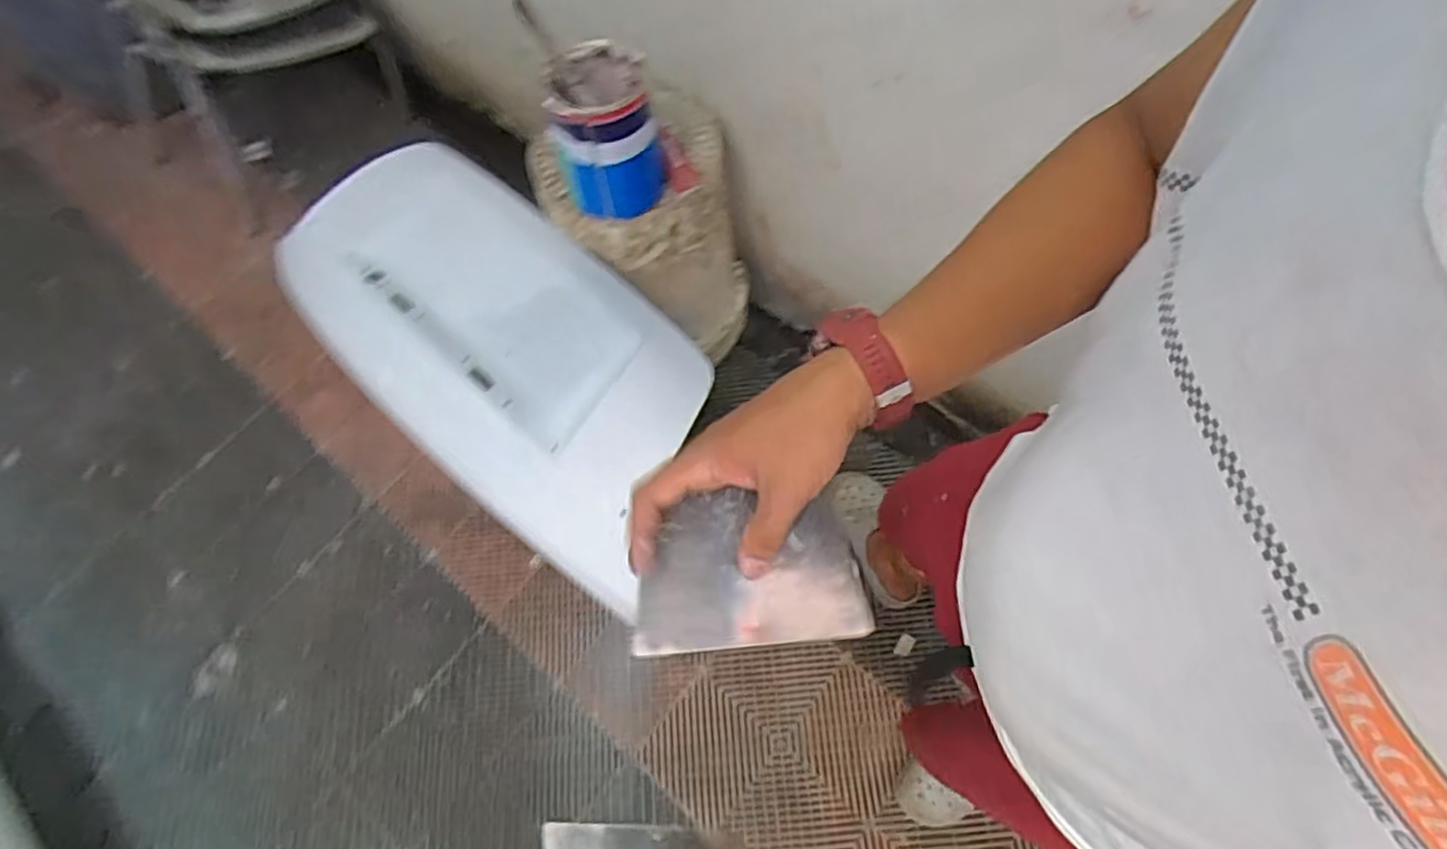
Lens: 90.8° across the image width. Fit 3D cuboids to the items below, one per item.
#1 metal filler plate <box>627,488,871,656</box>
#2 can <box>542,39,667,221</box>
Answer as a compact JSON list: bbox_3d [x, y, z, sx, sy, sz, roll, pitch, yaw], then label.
[{"bbox_3d":[0.017,0.091,0.447,0.142,0.006,0.093,-4,86,-1],"label":"metal filler plate"},{"bbox_3d":[-0.182,-0.453,1.111,0.147,0.204,0.152,-2,68,5],"label":"can"}]

